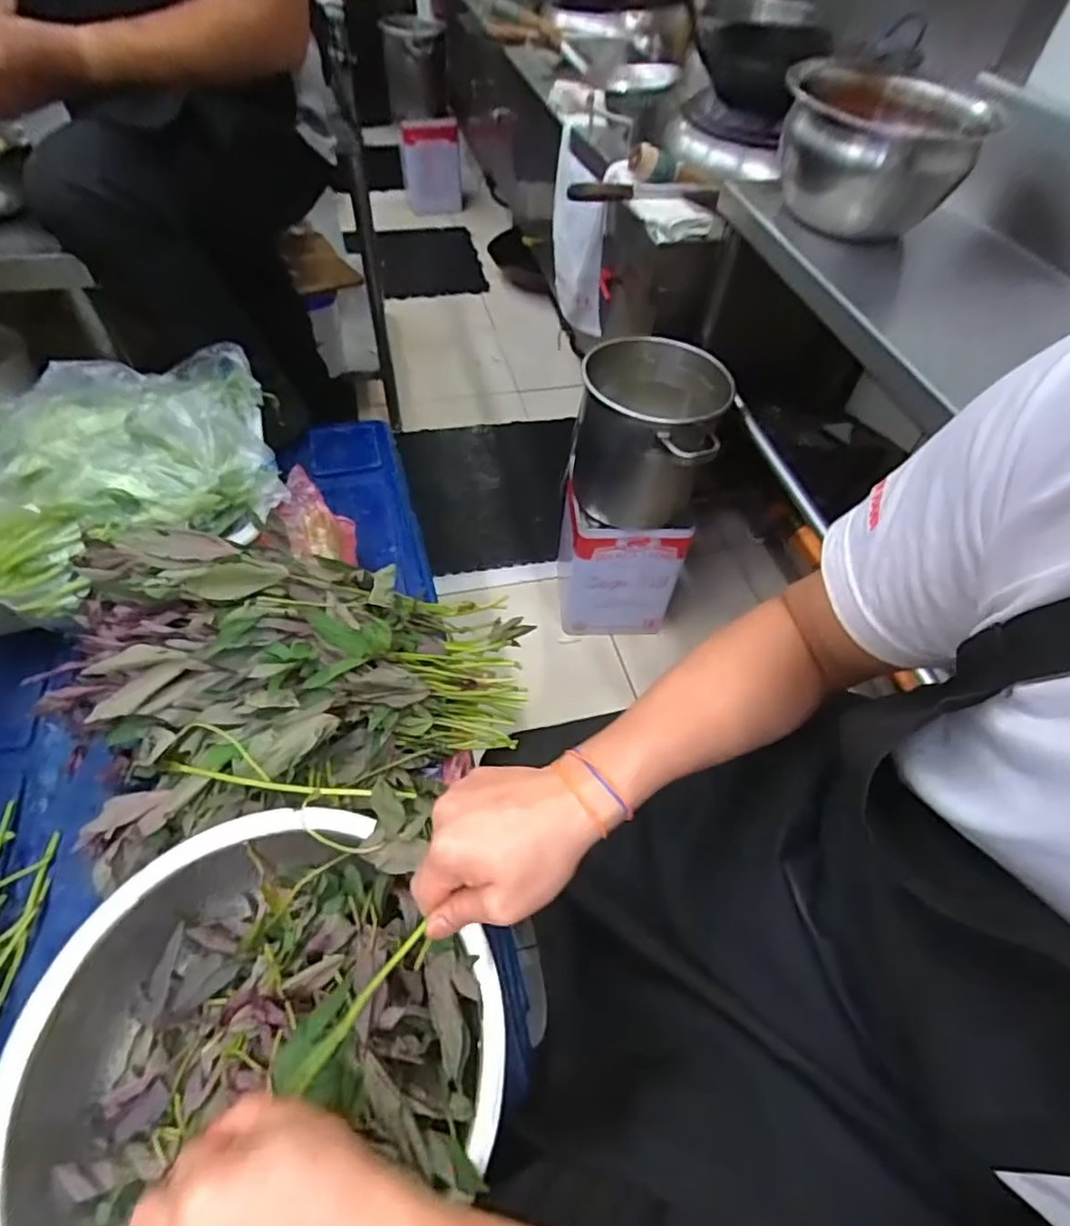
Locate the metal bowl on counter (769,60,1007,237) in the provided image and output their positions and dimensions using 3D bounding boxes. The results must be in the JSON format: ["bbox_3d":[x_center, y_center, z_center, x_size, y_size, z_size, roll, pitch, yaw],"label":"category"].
[{"bbox_3d":[0.495,-0.680,0.898,0.262,0.144,0.261,2,54,-3],"label":"metal bowl on counter"}]

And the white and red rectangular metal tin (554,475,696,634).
[{"bbox_3d":[0.190,-0.157,1.404,0.248,0.353,0.266,3,54,-2],"label":"white and red rectangular metal tin"}]

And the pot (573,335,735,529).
[{"bbox_3d":[0.205,-0.329,1.155,0.255,0.267,0.254,2,54,-3],"label":"pot"}]

